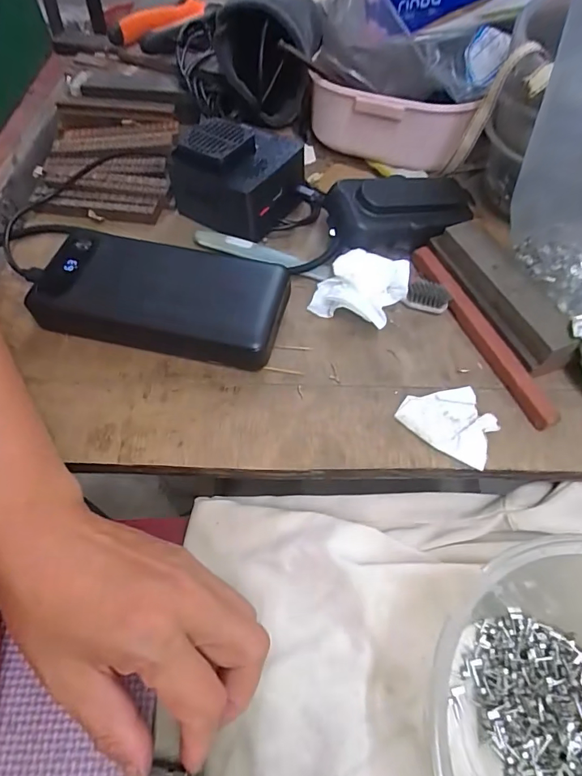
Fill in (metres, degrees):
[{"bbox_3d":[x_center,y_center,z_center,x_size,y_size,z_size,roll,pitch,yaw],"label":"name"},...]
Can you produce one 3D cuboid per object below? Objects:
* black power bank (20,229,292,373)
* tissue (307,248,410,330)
[{"bbox_3d":[-0.084,-0.061,0.291,0.157,0.029,0.072,12,59,7],"label":"black power bank"},{"bbox_3d":[0.045,-0.064,0.294,0.051,0.025,0.045,26,62,15],"label":"tissue"}]

